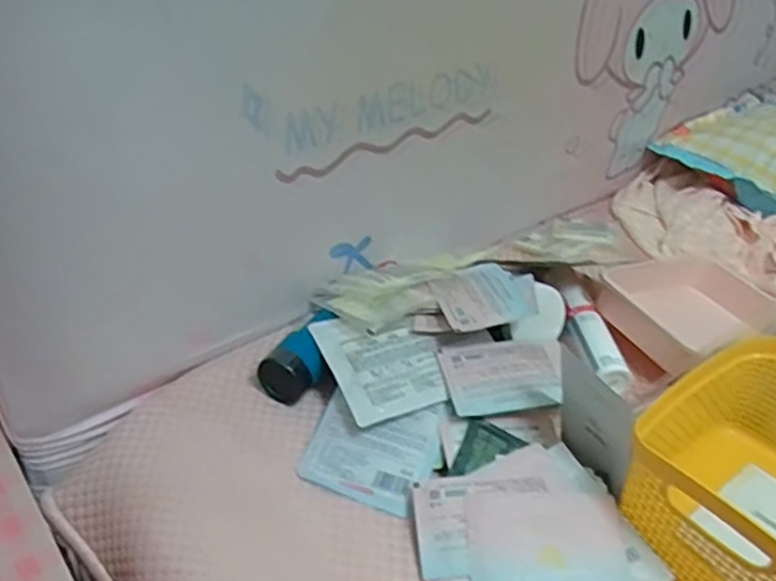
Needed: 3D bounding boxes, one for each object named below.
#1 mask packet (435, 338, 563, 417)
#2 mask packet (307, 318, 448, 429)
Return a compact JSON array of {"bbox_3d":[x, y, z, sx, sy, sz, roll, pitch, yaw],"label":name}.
[{"bbox_3d":[0.108,0.076,0.618,0.115,0.007,0.081,-4,44,-13],"label":"mask packet"},{"bbox_3d":[-0.006,0.061,0.621,0.094,0.011,0.122,-19,52,-18],"label":"mask packet"}]

